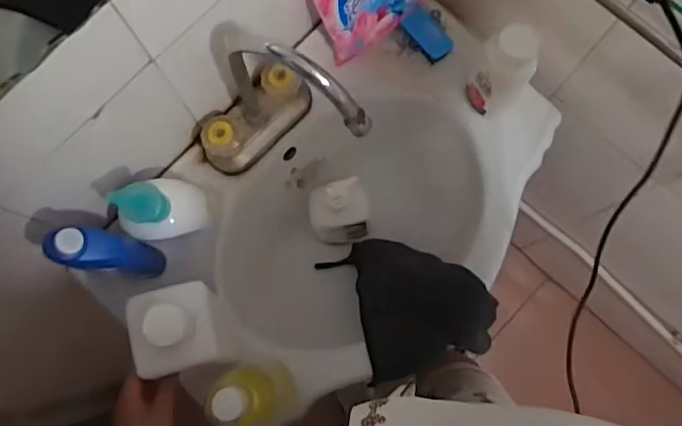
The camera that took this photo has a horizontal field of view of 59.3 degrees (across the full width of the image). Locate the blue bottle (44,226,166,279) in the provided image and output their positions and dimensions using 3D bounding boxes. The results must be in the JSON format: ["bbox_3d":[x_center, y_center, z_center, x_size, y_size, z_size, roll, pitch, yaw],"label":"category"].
[{"bbox_3d":[-0.254,0.044,0.661,0.045,0.221,0.044,0,80,1],"label":"blue bottle"}]

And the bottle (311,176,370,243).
[{"bbox_3d":[-0.001,0.002,0.865,0.083,0.173,0.063,-8,80,0],"label":"bottle"}]

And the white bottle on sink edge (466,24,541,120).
[{"bbox_3d":[0.199,-0.169,0.743,0.062,0.161,0.048,34,82,7],"label":"white bottle on sink edge"}]

